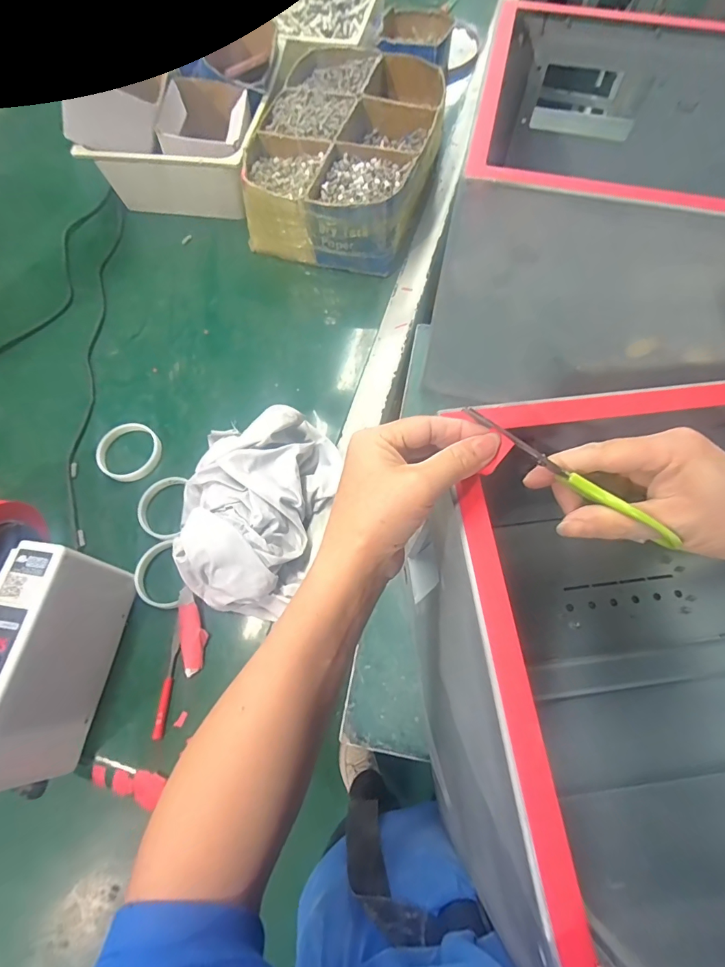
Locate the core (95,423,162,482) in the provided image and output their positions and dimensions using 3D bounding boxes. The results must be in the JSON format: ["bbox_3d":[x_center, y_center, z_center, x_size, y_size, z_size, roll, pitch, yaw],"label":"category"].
[{"bbox_3d":[-0.329,-0.047,0.611,0.083,0.012,0.095,-35,72,-12],"label":"core"}]

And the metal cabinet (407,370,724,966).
[{"bbox_3d":[0.331,0.111,0.386,0.535,0.336,0.322,-7,68,-2],"label":"metal cabinet"}]

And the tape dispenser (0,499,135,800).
[{"bbox_3d":[-0.356,0.161,0.447,0.137,0.172,0.251,8,69,4],"label":"tape dispenser"}]

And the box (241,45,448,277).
[{"bbox_3d":[-0.024,-0.568,0.762,0.280,0.115,0.405,12,69,5],"label":"box"}]

